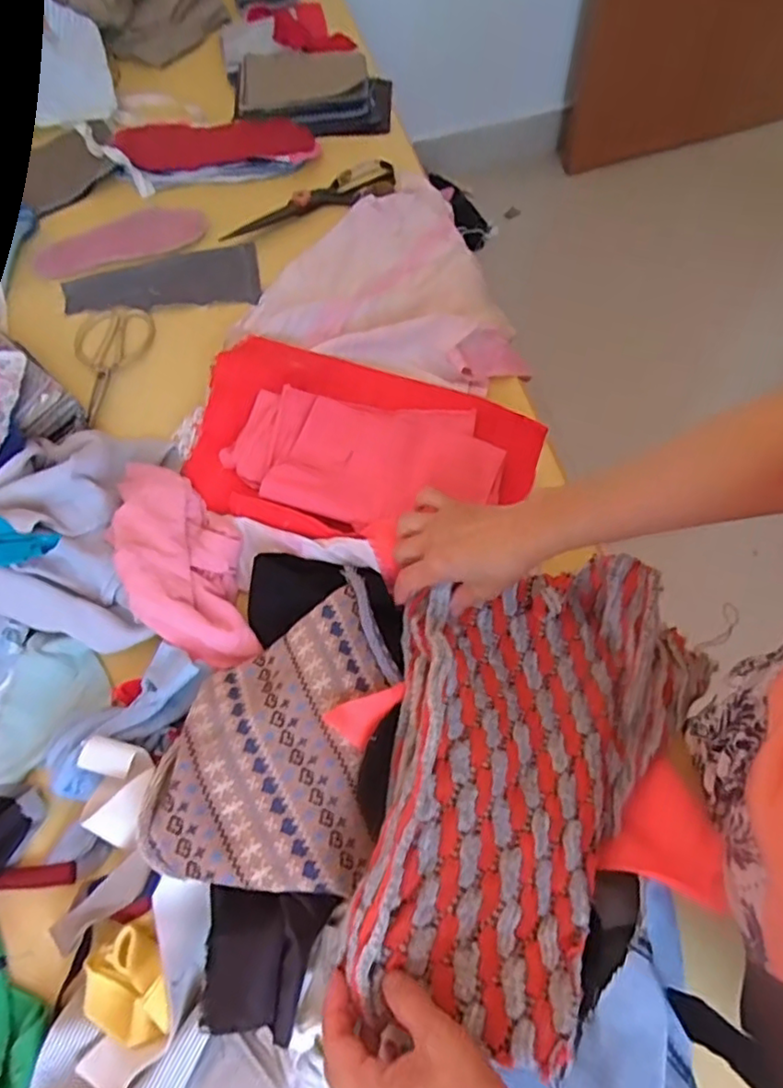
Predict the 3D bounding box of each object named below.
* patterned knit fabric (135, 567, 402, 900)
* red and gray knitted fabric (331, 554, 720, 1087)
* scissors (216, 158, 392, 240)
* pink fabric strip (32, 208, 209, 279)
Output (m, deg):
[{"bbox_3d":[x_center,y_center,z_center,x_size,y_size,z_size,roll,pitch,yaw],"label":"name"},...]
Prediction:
[{"bbox_3d":[-0.079,0.130,0.488,0.169,0.041,0.239,6,65,6],"label":"patterned knit fabric"},{"bbox_3d":[0.090,0.149,0.468,0.210,0.079,0.337,25,69,14],"label":"red and gray knitted fabric"},{"bbox_3d":[-0.102,-0.431,0.793,0.232,0.010,0.066,-21,65,-6],"label":"scissors"},{"bbox_3d":[-0.340,-0.381,0.795,0.214,0.007,0.064,-14,74,-2],"label":"pink fabric strip"}]

